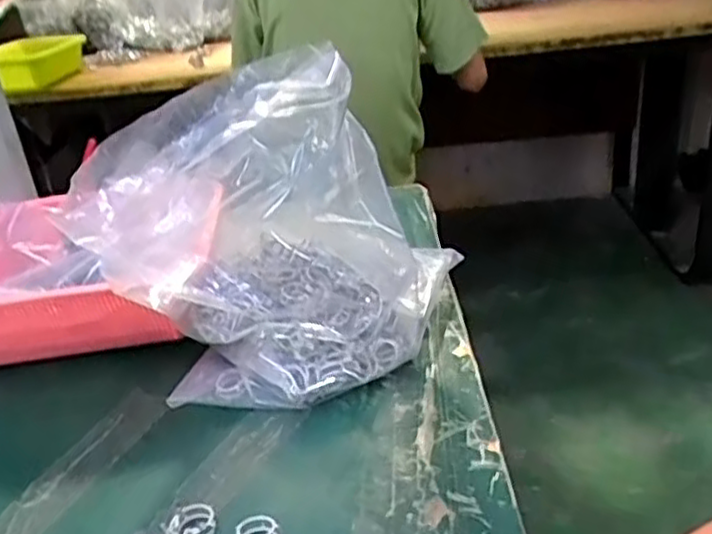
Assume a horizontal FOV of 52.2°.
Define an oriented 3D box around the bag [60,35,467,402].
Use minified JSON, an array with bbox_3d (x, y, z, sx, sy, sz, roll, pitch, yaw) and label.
[{"bbox_3d":[-0.059,-0.033,0.571,0.240,0.222,0.178,-4,28,6],"label":"bag"}]

